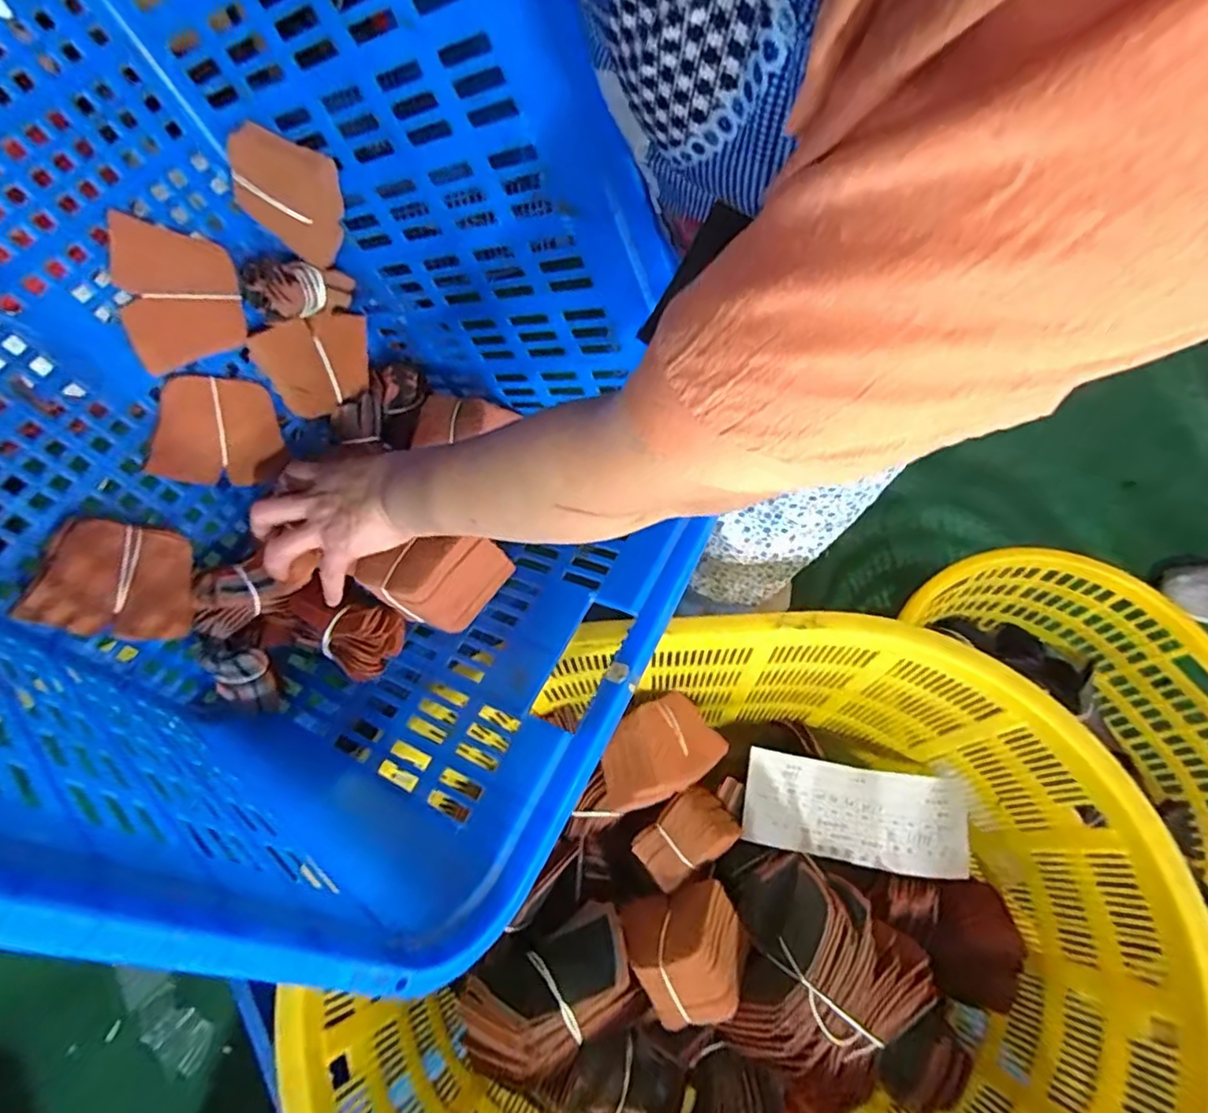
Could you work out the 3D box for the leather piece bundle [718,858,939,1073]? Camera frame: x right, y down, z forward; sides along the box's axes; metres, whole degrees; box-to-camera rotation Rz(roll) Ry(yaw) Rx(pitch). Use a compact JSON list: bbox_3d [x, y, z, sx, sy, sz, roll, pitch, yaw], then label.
[{"bbox_3d":[0.191,0.363,0.554,0.155,0.098,0.155,25,70,10],"label":"leather piece bundle"}]

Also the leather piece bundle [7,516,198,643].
[{"bbox_3d":[-0.349,0.017,0.457,0.011,0.096,0.080,10,86,41],"label":"leather piece bundle"}]

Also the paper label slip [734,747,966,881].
[{"bbox_3d":[0.248,0.256,0.643,0.204,0.020,0.094,4,56,20],"label":"paper label slip"}]

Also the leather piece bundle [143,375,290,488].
[{"bbox_3d":[-0.306,-0.099,0.513,0.007,0.091,0.086,13,89,41],"label":"leather piece bundle"}]

